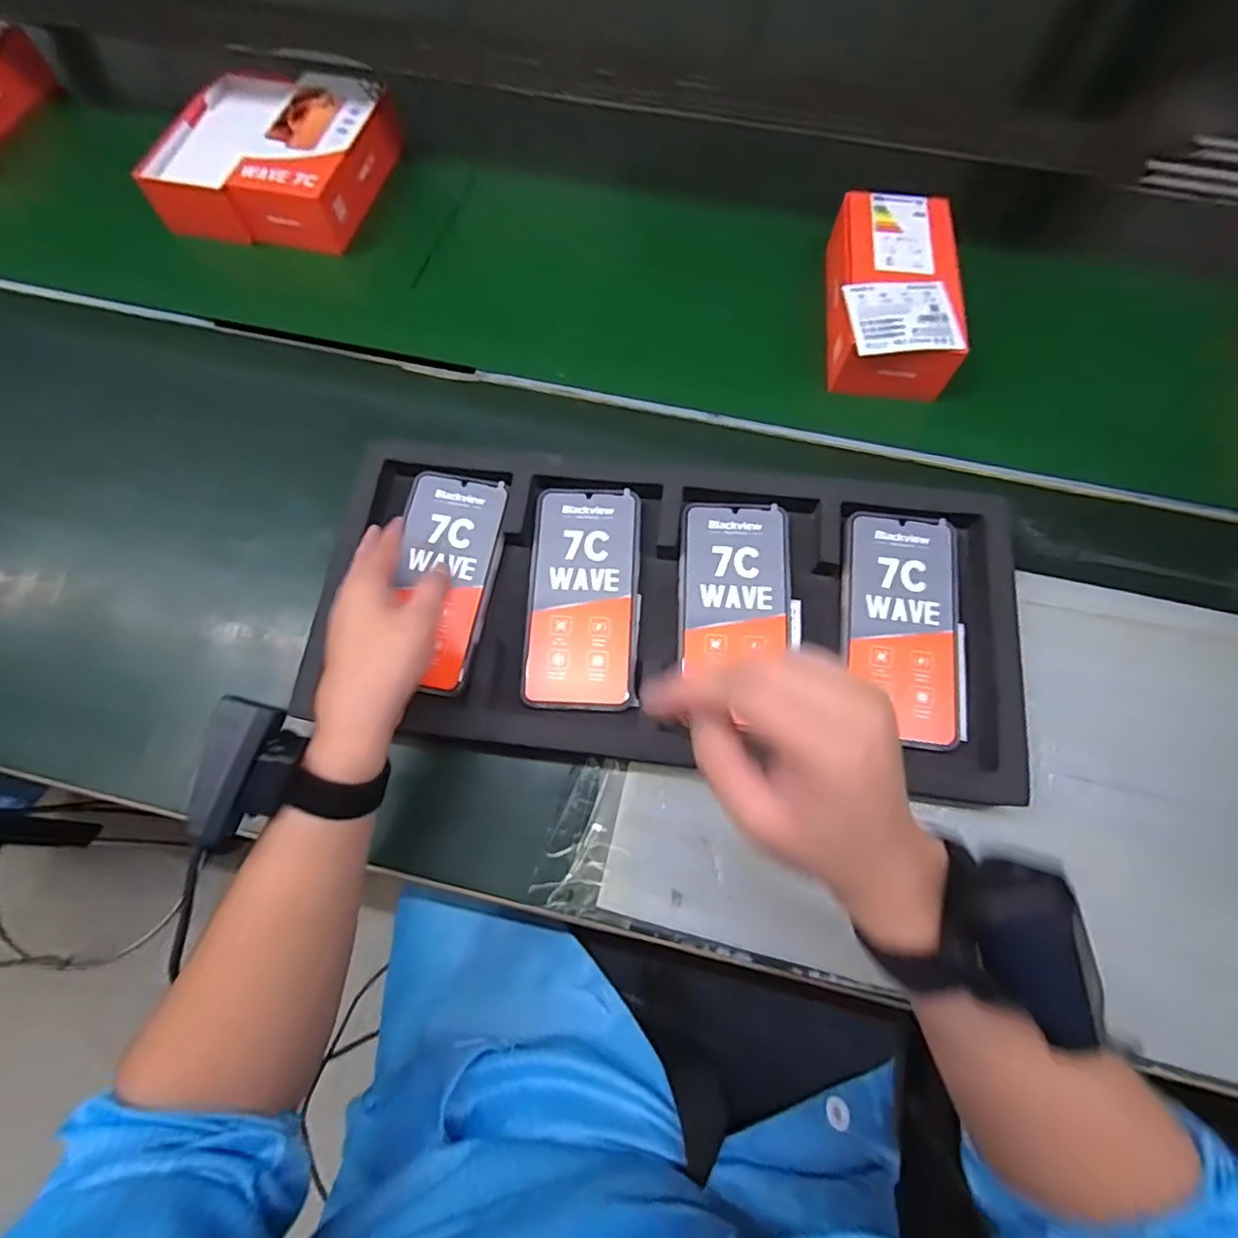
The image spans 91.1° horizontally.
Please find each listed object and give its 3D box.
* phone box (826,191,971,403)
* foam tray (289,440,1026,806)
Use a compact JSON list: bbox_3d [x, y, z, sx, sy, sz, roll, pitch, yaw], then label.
[{"bbox_3d":[0.238,-0.283,0.532,0.115,0.050,0.198,8,67,2],"label":"phone box"},{"bbox_3d":[0.031,-0.008,0.431,0.491,0.051,0.223,7,67,2],"label":"foam tray"}]

